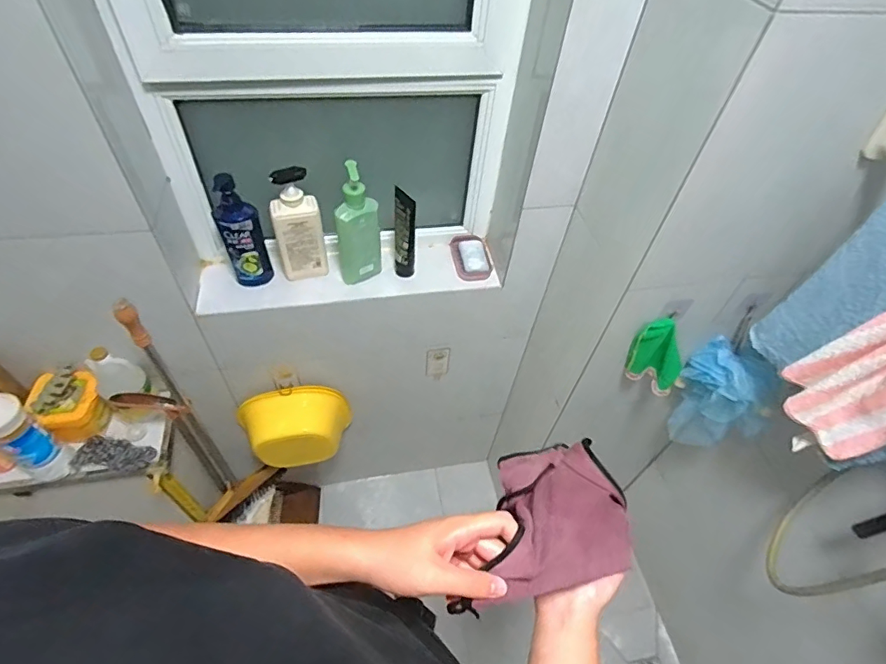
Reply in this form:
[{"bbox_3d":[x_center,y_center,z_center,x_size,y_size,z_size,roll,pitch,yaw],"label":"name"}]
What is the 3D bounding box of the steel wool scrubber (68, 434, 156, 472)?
[{"bbox_3d":[-0.676,0.254,1.001,0.142,0.035,0.061,11,48,-16],"label":"steel wool scrubber"}]

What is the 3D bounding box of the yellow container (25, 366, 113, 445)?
[{"bbox_3d":[-0.764,0.156,0.999,0.103,0.136,0.120,26,52,16],"label":"yellow container"}]

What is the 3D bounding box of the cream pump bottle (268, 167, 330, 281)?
[{"bbox_3d":[-0.291,-0.212,0.968,0.094,0.234,0.056,-12,52,-16],"label":"cream pump bottle"}]

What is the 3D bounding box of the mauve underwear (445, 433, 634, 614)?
[{"bbox_3d":[0.130,0.211,0.534,0.153,0.079,0.276,24,17,14],"label":"mauve underwear"}]

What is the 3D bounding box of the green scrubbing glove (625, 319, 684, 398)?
[{"bbox_3d":[0.410,0.050,0.928,0.107,0.161,0.046,33,54,21],"label":"green scrubbing glove"}]

